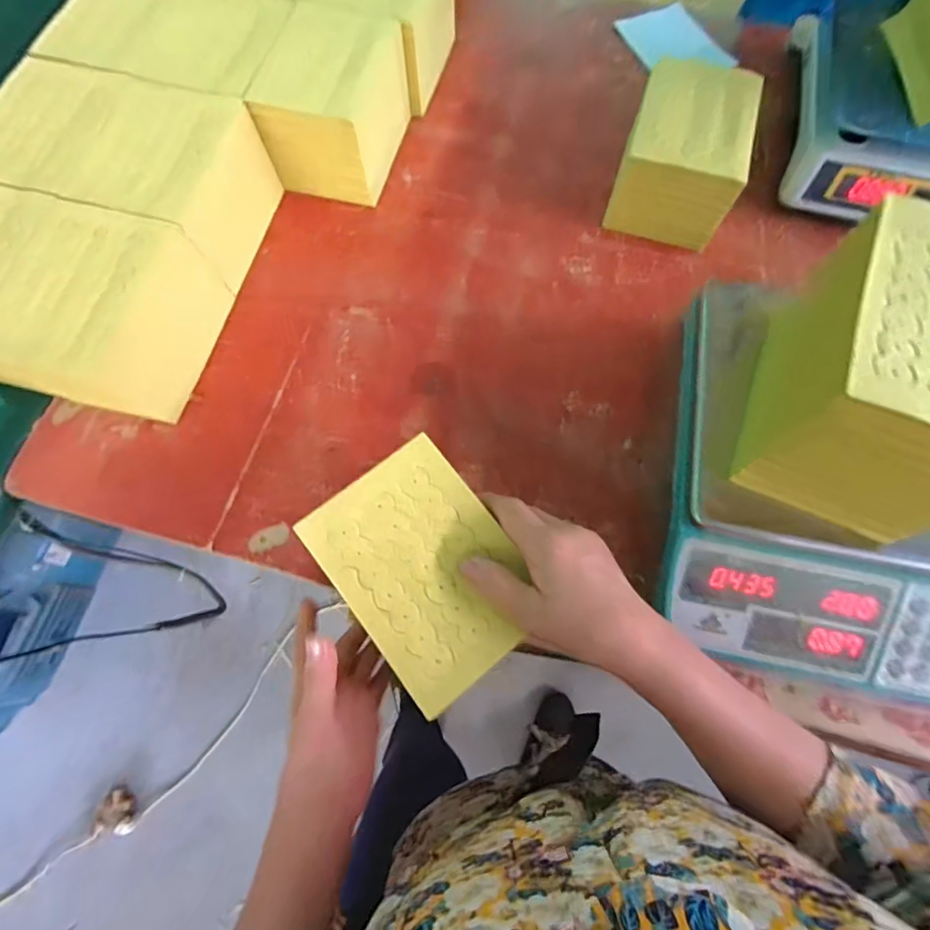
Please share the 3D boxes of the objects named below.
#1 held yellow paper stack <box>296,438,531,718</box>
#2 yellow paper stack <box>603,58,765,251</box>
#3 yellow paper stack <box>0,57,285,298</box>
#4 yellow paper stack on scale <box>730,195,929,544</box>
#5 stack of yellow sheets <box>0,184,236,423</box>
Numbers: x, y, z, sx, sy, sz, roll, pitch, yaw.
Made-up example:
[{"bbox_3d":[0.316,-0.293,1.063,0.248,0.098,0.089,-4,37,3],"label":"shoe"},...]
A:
[{"bbox_3d":[-0.026,0.070,0.349,0.115,0.012,0.157,-37,75,-11],"label":"held yellow paper stack"},{"bbox_3d":[0.237,-0.337,0.552,0.119,0.103,0.159,18,72,6],"label":"yellow paper stack"},{"bbox_3d":[-0.350,-0.303,0.533,0.234,0.114,0.165,12,72,4],"label":"yellow paper stack"},{"bbox_3d":[0.286,-0.059,0.338,0.128,0.116,0.171,22,73,7],"label":"yellow paper stack on scale"},{"bbox_3d":[-0.386,-0.149,0.481,0.236,0.122,0.166,11,72,4],"label":"stack of yellow sheets"}]

